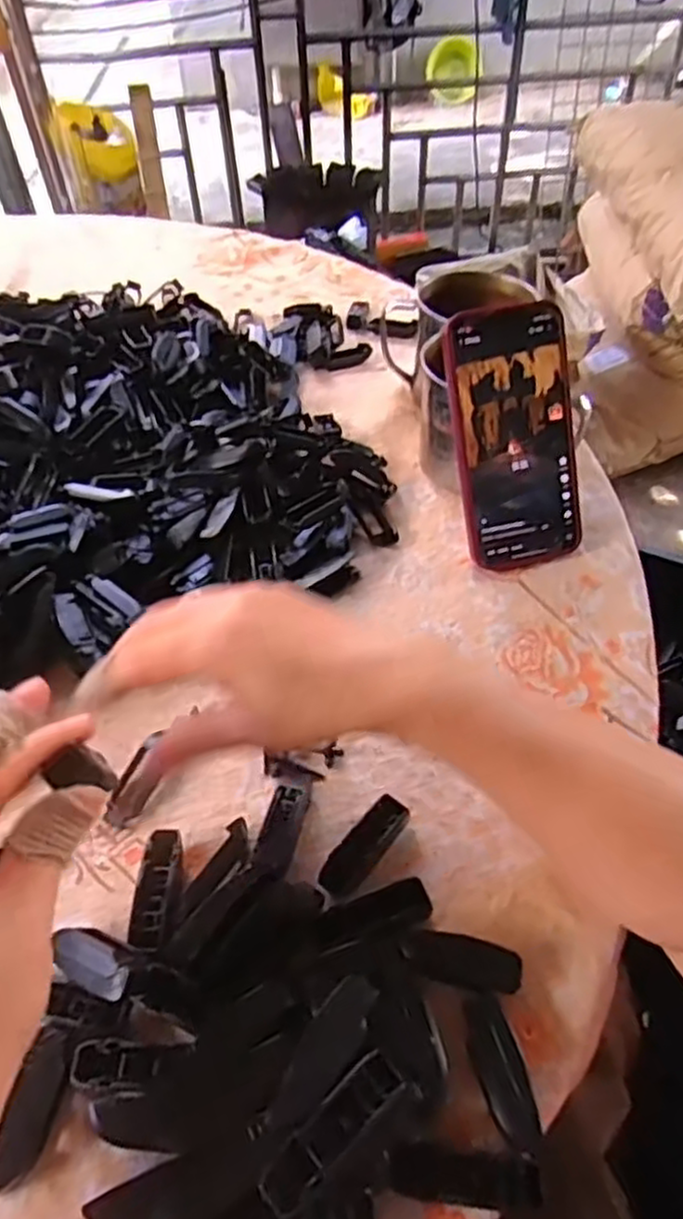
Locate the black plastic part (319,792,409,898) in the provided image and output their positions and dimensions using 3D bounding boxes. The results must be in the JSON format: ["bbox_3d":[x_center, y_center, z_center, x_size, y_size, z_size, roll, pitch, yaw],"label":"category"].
[{"bbox_3d":[0.012,0.117,0.354,0.018,0.017,0.056,31,58,25],"label":"black plastic part"}]

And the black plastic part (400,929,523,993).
[{"bbox_3d":[0.053,0.155,0.317,0.052,0.007,0.018,11,52,11],"label":"black plastic part"}]

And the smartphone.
[{"bbox_3d":[0.113,-0.109,0.464,0.077,0.162,0.013,-13,16,-9],"label":"smartphone"}]

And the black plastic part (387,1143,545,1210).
[{"bbox_3d":[0.046,0.210,0.267,0.055,0.010,0.016,2,51,4],"label":"black plastic part"}]

